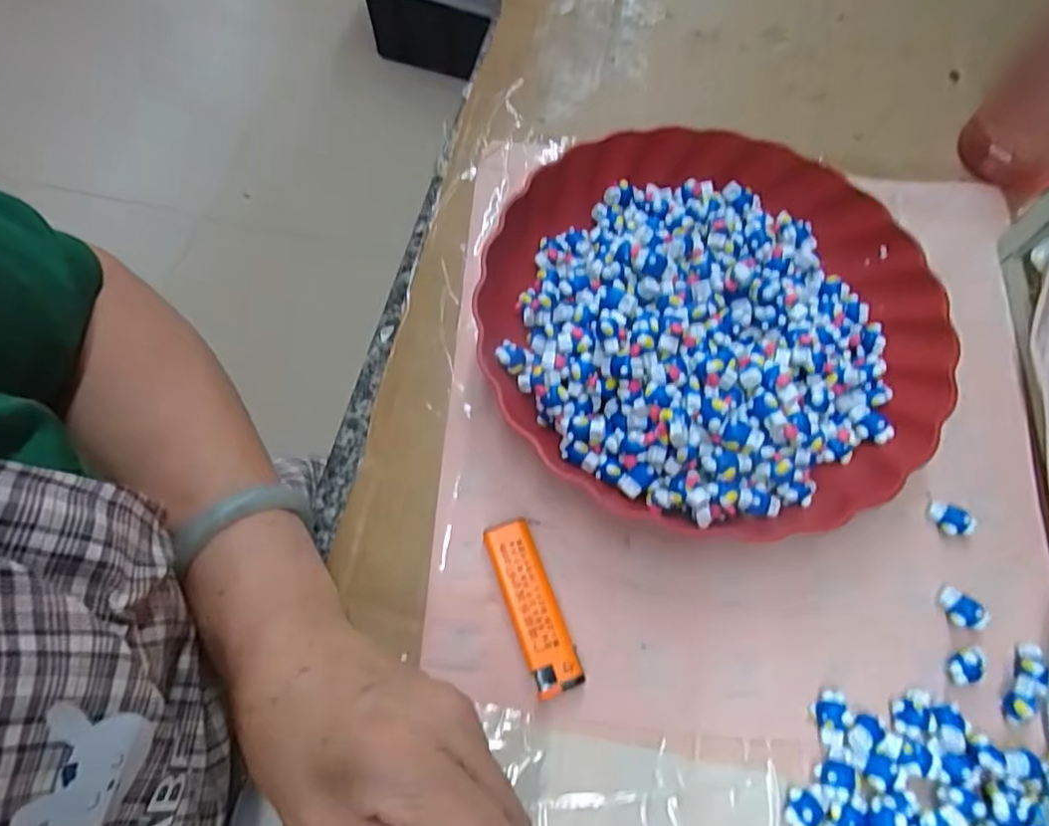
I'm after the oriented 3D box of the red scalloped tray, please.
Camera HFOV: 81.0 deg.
[{"bbox_3d":[0.102,-0.056,0.340,0.239,0.055,0.241,20,67,9],"label":"red scalloped tray"}]

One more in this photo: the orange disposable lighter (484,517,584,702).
[{"bbox_3d":[0.003,0.092,0.292,0.022,0.014,0.079,-19,67,-8],"label":"orange disposable lighter"}]

